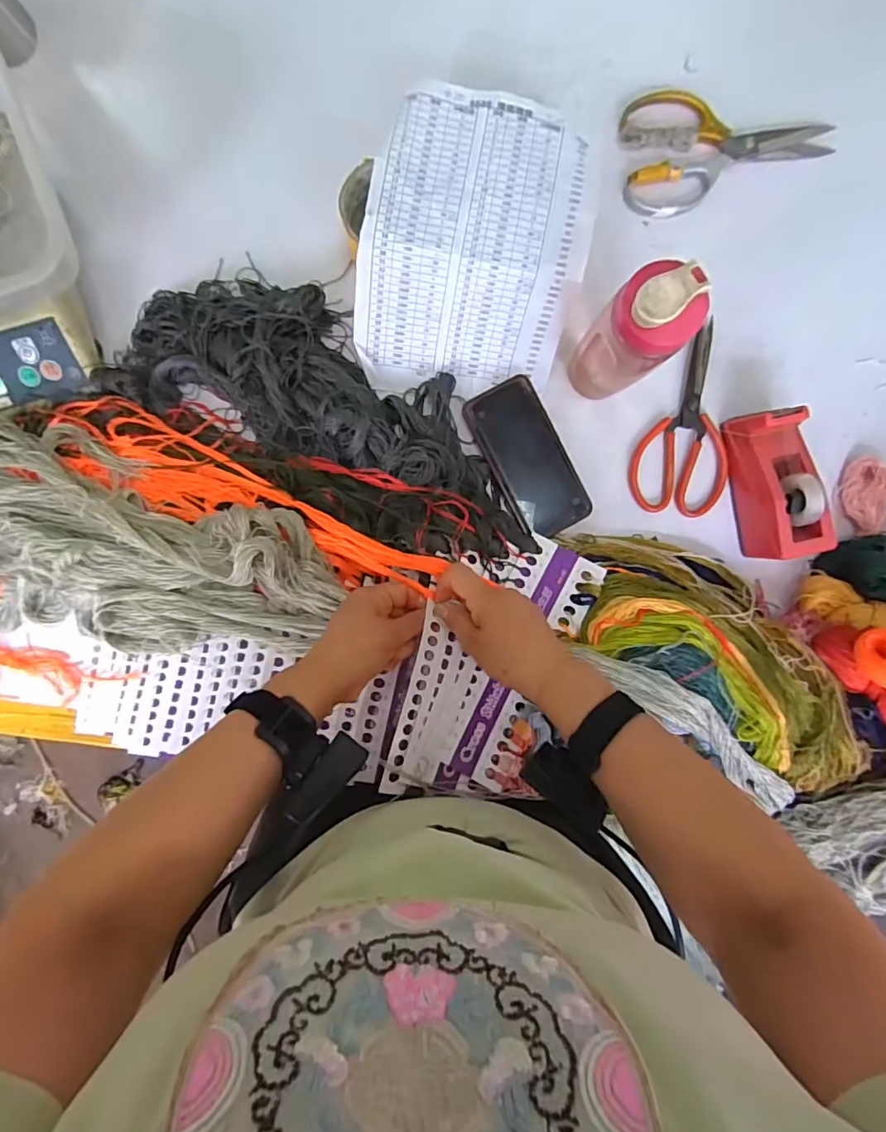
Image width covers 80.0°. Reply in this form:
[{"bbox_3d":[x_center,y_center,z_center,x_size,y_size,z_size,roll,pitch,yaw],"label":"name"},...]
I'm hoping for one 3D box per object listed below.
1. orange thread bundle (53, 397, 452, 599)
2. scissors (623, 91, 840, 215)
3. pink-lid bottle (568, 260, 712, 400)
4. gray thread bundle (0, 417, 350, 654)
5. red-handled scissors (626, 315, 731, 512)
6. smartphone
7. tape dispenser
[{"bbox_3d":[-0.190,-0.063,0.522,0.390,0.045,0.078,23,92,0],"label":"orange thread bundle"},{"bbox_3d":[0.295,-0.434,0.547,0.217,0.013,0.117,-7,94,0],"label":"scissors"},{"bbox_3d":[0.163,-0.198,0.471,0.056,0.199,0.061,0,94,-1],"label":"pink-lid bottle"},{"bbox_3d":[-0.425,-0.036,0.521,0.674,0.068,0.205,12,93,-2],"label":"gray thread bundle"},{"bbox_3d":[0.272,-0.154,0.572,0.101,0.009,0.200,17,93,-2],"label":"red-handled scissors"},{"bbox_3d":[0.092,-0.113,0.564,0.078,0.018,0.167,-28,94,1],"label":"smartphone"},{"bbox_3d":[0.345,-0.085,0.543,0.057,0.070,0.148,-13,94,0],"label":"tape dispenser"}]

